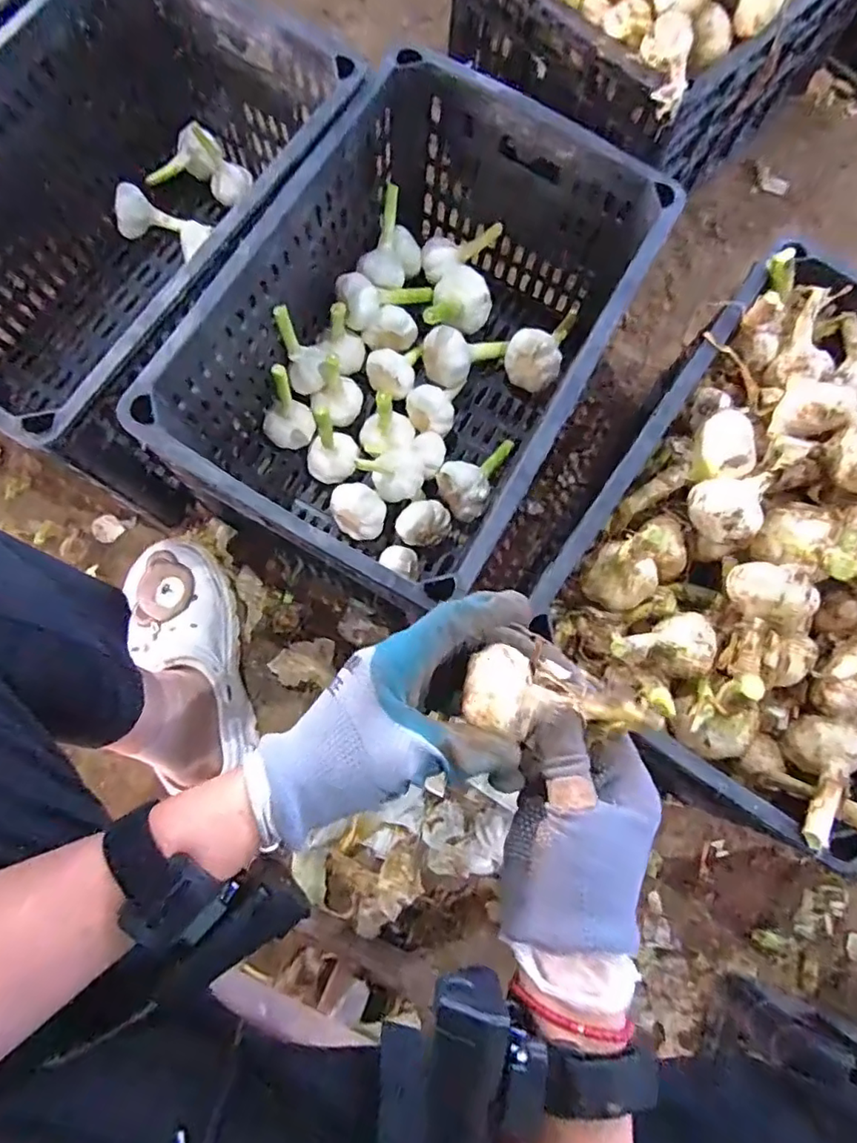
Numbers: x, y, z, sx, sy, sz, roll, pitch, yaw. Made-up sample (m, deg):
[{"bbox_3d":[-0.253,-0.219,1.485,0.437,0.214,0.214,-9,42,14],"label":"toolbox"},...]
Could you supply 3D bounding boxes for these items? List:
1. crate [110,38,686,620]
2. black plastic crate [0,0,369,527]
[{"bbox_3d":[-0.007,-0.204,0.568,0.302,0.215,0.438,32,79,3],"label":"crate"},{"bbox_3d":[-0.306,-0.331,0.599,0.328,0.244,0.444,31,79,3],"label":"black plastic crate"}]

